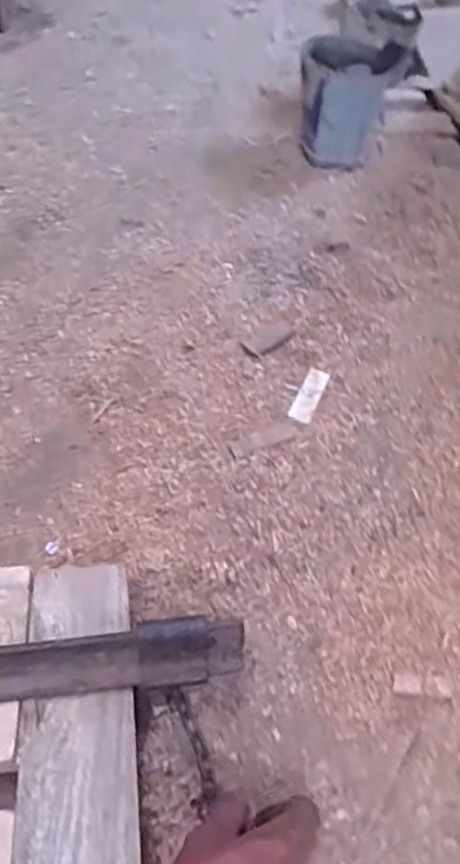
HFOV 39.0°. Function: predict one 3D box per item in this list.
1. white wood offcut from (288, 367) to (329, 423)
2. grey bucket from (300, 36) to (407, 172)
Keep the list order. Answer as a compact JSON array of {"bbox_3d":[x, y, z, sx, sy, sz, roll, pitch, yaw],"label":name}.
[{"bbox_3d":[0.094,-0.044,0.763,0.026,0.004,0.087,17,52,15],"label":"white wood offcut"},{"bbox_3d":[0.199,-0.563,1.117,0.150,0.173,0.151,2,47,-2],"label":"grey bucket"}]

